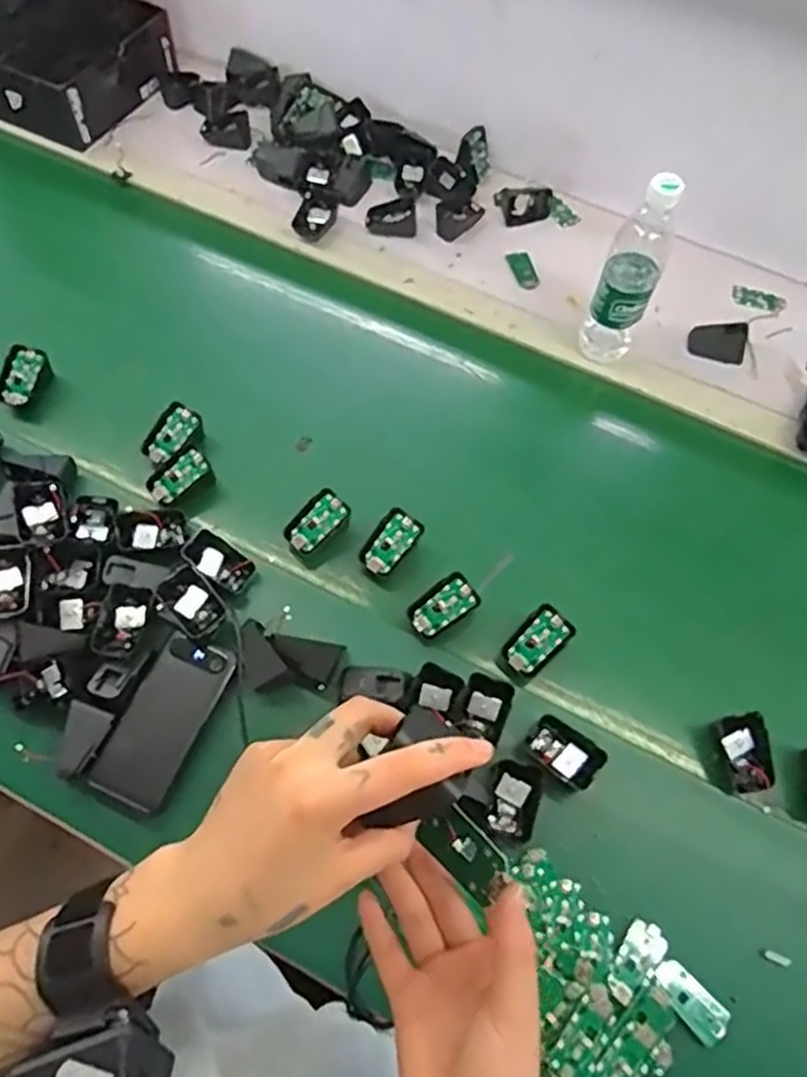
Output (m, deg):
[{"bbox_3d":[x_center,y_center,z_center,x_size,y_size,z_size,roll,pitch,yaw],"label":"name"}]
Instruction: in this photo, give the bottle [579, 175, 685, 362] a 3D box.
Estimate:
[{"bbox_3d":[0.254,-0.292,0.812,0.064,0.228,0.062,21,65,7],"label":"bottle"}]

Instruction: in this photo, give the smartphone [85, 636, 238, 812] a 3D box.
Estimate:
[{"bbox_3d":[-0.215,0.164,0.655,0.069,0.011,0.150,27,75,0],"label":"smartphone"}]

